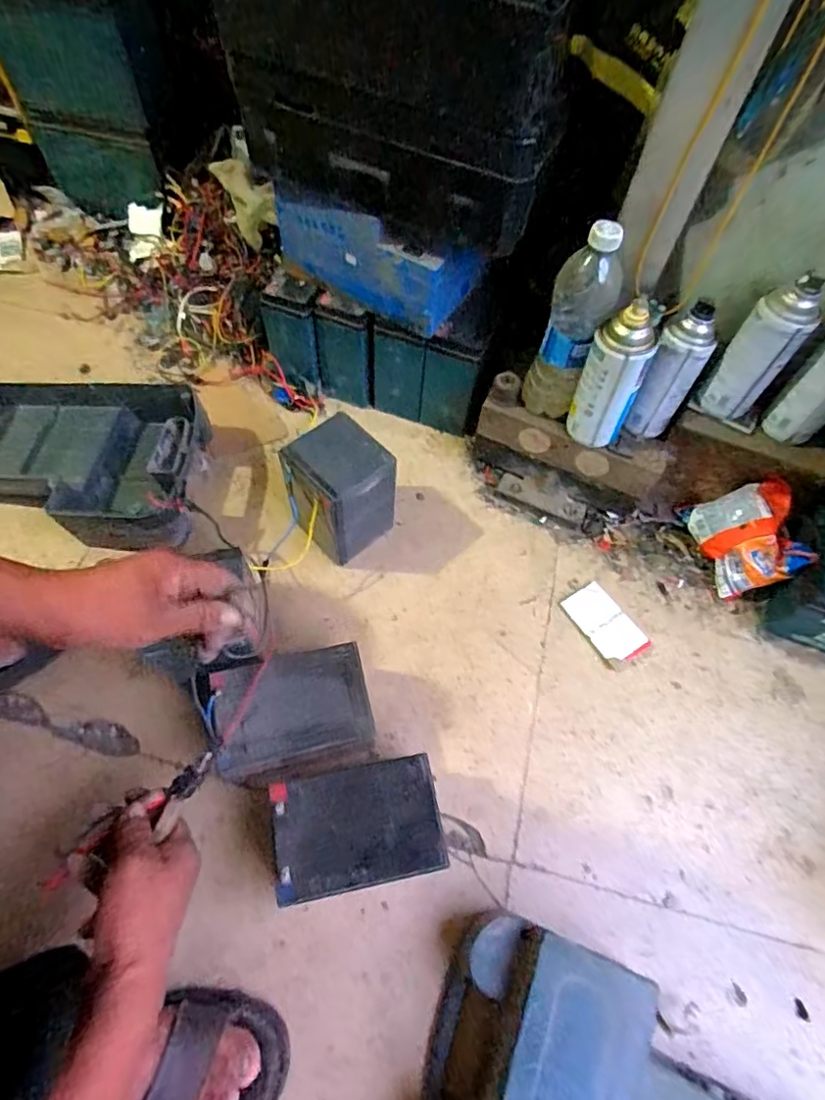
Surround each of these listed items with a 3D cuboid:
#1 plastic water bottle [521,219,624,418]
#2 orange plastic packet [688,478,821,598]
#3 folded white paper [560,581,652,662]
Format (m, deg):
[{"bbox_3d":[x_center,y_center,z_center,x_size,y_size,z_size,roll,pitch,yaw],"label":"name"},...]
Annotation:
[{"bbox_3d":[0.177,-0.250,0.623,0.068,0.209,0.056,31,64,12],"label":"plastic water bottle"},{"bbox_3d":[0.441,-0.018,0.721,0.038,0.121,0.125,4,60,-51],"label":"orange plastic packet"},{"bbox_3d":[0.251,0.096,0.717,0.063,0.008,0.107,-29,67,-18],"label":"folded white paper"}]

